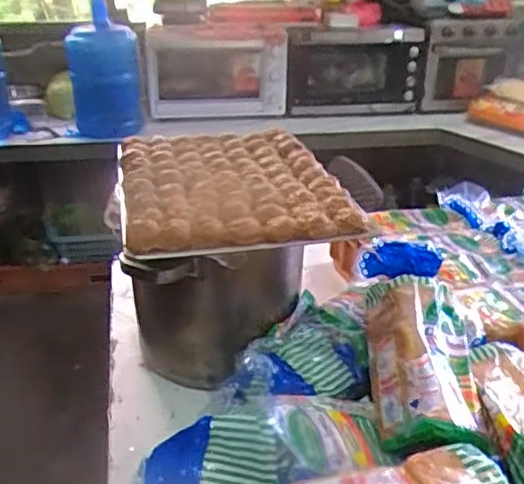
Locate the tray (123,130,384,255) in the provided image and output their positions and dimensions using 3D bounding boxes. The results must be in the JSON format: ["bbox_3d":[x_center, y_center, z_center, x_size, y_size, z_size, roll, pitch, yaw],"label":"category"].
[{"bbox_3d":[-0.055,-0.101,0.913,0.312,0.038,0.436,-6,27,-12],"label":"tray"}]

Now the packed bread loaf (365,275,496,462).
[{"bbox_3d":[0.224,0.166,0.832,0.131,0.094,0.256,0,47,0],"label":"packed bread loaf"}]

